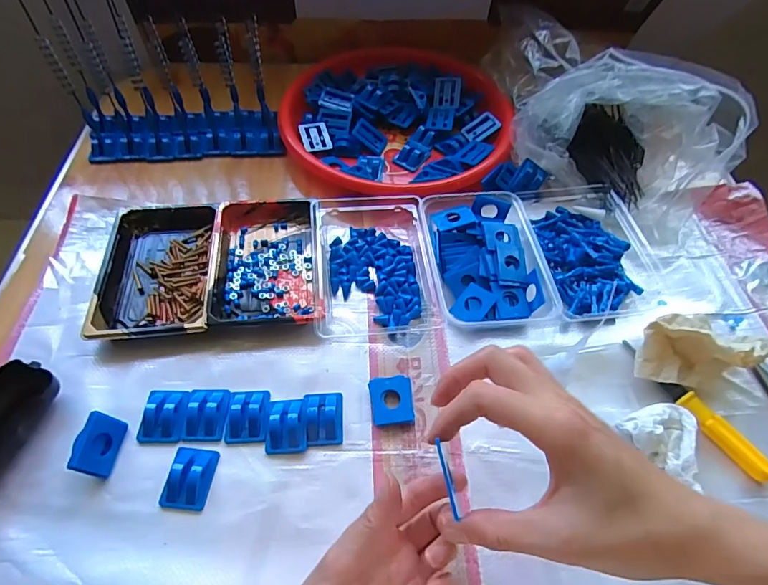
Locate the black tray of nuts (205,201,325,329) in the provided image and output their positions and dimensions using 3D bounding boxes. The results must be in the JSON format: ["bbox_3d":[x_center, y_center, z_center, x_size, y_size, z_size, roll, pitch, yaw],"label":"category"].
[{"bbox_3d":[-0.118,-0.035,0.458,0.103,0.025,0.160,-5,56,-6],"label":"black tray of nuts"}]

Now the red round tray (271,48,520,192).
[{"bbox_3d":[0.016,-0.234,0.592,0.287,0.038,0.287,1,56,-2],"label":"red round tray"}]

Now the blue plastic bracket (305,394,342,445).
[{"bbox_3d":[-0.051,0.105,0.378,0.031,0.017,0.045,-2,56,-4],"label":"blue plastic bracket"}]

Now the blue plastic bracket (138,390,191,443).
[{"bbox_3d":[-0.181,0.100,0.369,0.038,0.011,0.045,0,56,-2],"label":"blue plastic bracket"}]

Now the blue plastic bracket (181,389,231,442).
[{"bbox_3d":[-0.148,0.100,0.372,0.034,0.012,0.044,-1,56,-3],"label":"blue plastic bracket"}]

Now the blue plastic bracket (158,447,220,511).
[{"bbox_3d":[-0.150,0.141,0.342,0.033,0.015,0.043,7,56,2],"label":"blue plastic bracket"}]

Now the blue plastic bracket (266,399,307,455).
[{"bbox_3d":[-0.081,0.110,0.373,0.032,0.017,0.044,-2,56,-4],"label":"blue plastic bracket"}]

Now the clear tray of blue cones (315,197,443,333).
[{"bbox_3d":[-0.013,-0.039,0.464,0.119,0.029,0.175,-5,56,-6],"label":"clear tray of blue cones"}]

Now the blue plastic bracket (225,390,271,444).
[{"bbox_3d":[-0.114,0.101,0.372,0.033,0.012,0.044,-1,56,-3],"label":"blue plastic bracket"}]

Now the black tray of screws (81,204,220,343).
[{"bbox_3d":[-0.224,-0.026,0.448,0.107,0.022,0.164,-5,56,-5],"label":"black tray of screws"}]

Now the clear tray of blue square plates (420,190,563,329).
[{"bbox_3d":[0.102,-0.037,0.458,0.108,0.033,0.155,-5,56,-5],"label":"clear tray of blue square plates"}]

